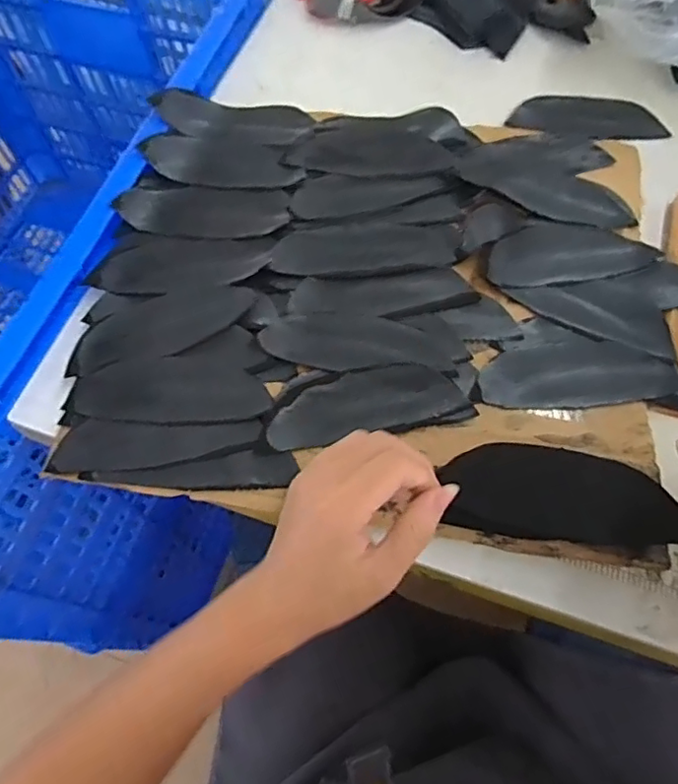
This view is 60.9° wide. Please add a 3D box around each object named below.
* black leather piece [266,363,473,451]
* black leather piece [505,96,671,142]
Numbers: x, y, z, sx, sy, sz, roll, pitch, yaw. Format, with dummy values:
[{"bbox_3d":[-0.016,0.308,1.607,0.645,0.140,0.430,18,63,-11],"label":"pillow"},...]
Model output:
[{"bbox_3d":[0.017,0.006,0.389,0.130,0.005,0.043,-14,66,-6],"label":"black leather piece"},{"bbox_3d":[0.218,-0.241,0.511,0.130,0.006,0.060,-1,61,-2],"label":"black leather piece"}]

